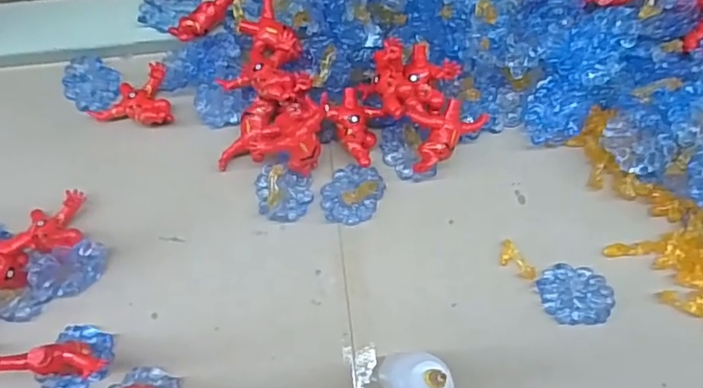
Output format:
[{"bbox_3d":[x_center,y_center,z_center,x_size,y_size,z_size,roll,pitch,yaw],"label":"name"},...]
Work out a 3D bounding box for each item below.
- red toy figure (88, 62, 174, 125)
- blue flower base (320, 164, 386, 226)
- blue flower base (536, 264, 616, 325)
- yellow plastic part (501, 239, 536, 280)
[{"bbox_3d":[-0.129,-0.055,0.334,0.045,0.014,0.036,-8,71,-3],"label":"red toy figure"},{"bbox_3d":[0.000,-0.001,0.315,0.031,0.011,0.034,0,71,0],"label":"blue flower base"},{"bbox_3d":[0.117,0.052,0.300,0.036,0.005,0.031,3,71,1],"label":"blue flower base"},{"bbox_3d":[0.087,0.036,0.308,0.011,0.005,0.024,-37,77,-10],"label":"yellow plastic part"}]

